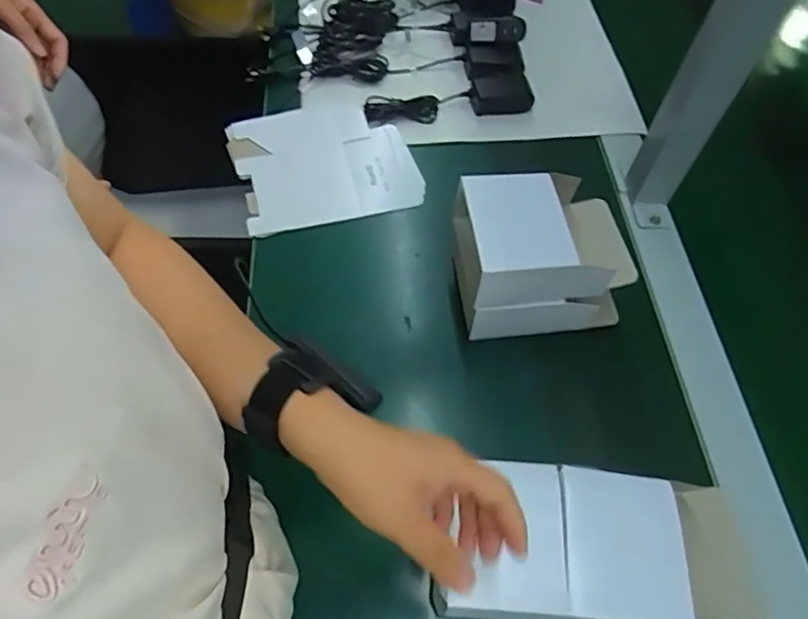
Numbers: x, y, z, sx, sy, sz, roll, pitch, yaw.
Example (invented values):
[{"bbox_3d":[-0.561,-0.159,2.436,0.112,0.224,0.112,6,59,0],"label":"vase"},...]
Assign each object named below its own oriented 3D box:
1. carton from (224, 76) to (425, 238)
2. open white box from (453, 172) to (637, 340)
[{"bbox_3d":[-0.100,-0.187,0.655,0.186,0.012,0.210,-19,62,-12],"label":"carton"},{"bbox_3d":[0.126,-0.049,0.534,0.145,0.112,0.108,-5,60,-5],"label":"open white box"}]

